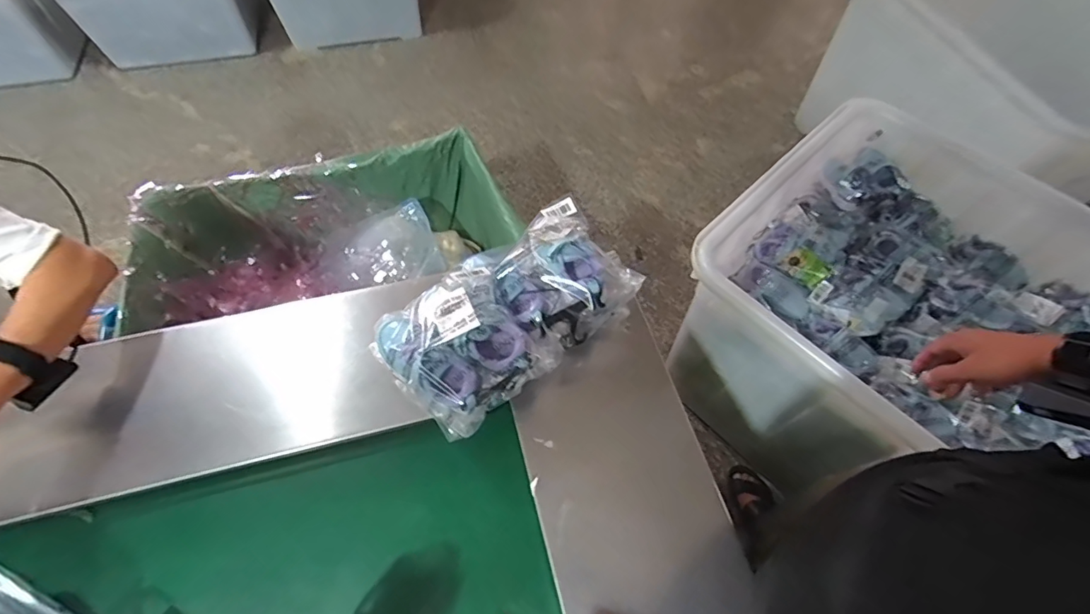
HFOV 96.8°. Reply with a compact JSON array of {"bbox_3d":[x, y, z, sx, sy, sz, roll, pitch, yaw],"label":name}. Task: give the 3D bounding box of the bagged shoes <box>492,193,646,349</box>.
[{"bbox_3d":[0.019,-0.045,0.713,0.203,0.103,0.192,-34,67,-19],"label":"bagged shoes"}]

